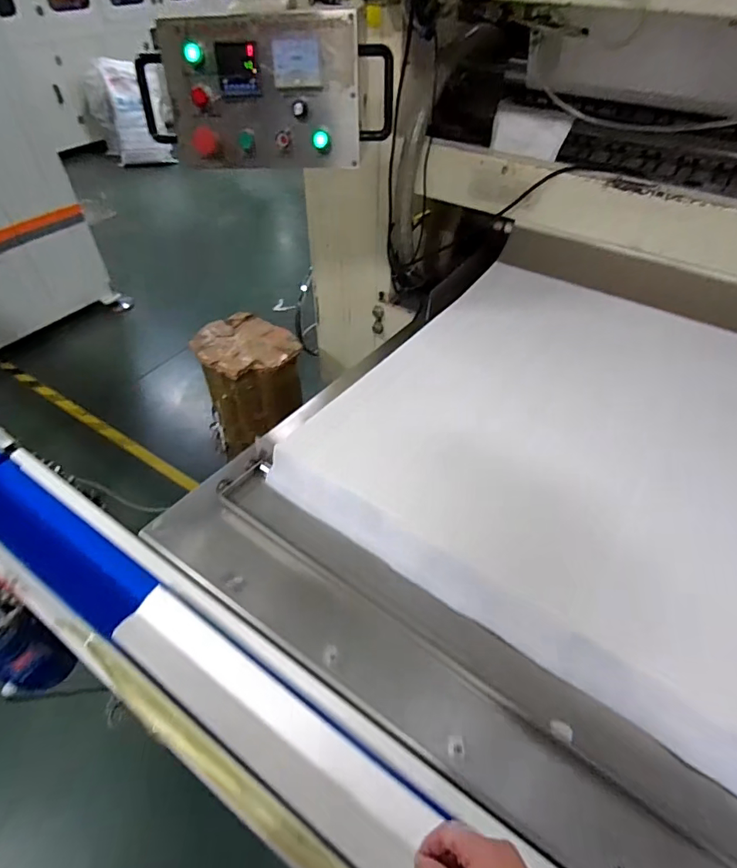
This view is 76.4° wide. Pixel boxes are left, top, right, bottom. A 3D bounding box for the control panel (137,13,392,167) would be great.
[{"bbox_3d":[-0.182,-0.582,0.810,0.443,0.206,0.077,3,47,1],"label":"control panel"}]

